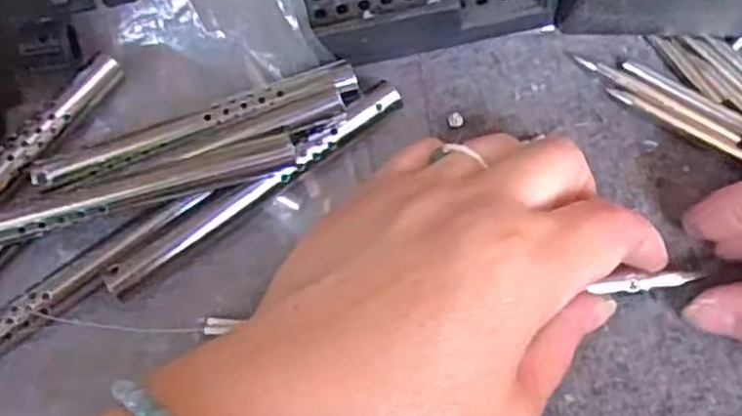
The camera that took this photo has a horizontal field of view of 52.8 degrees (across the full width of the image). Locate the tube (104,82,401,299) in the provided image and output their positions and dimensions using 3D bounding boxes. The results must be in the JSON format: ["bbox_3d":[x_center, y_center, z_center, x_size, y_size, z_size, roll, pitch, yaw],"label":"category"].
[{"bbox_3d":[-0.036,-0.007,0.240,0.107,0.013,0.011,-34,74,-11],"label":"tube"}]

